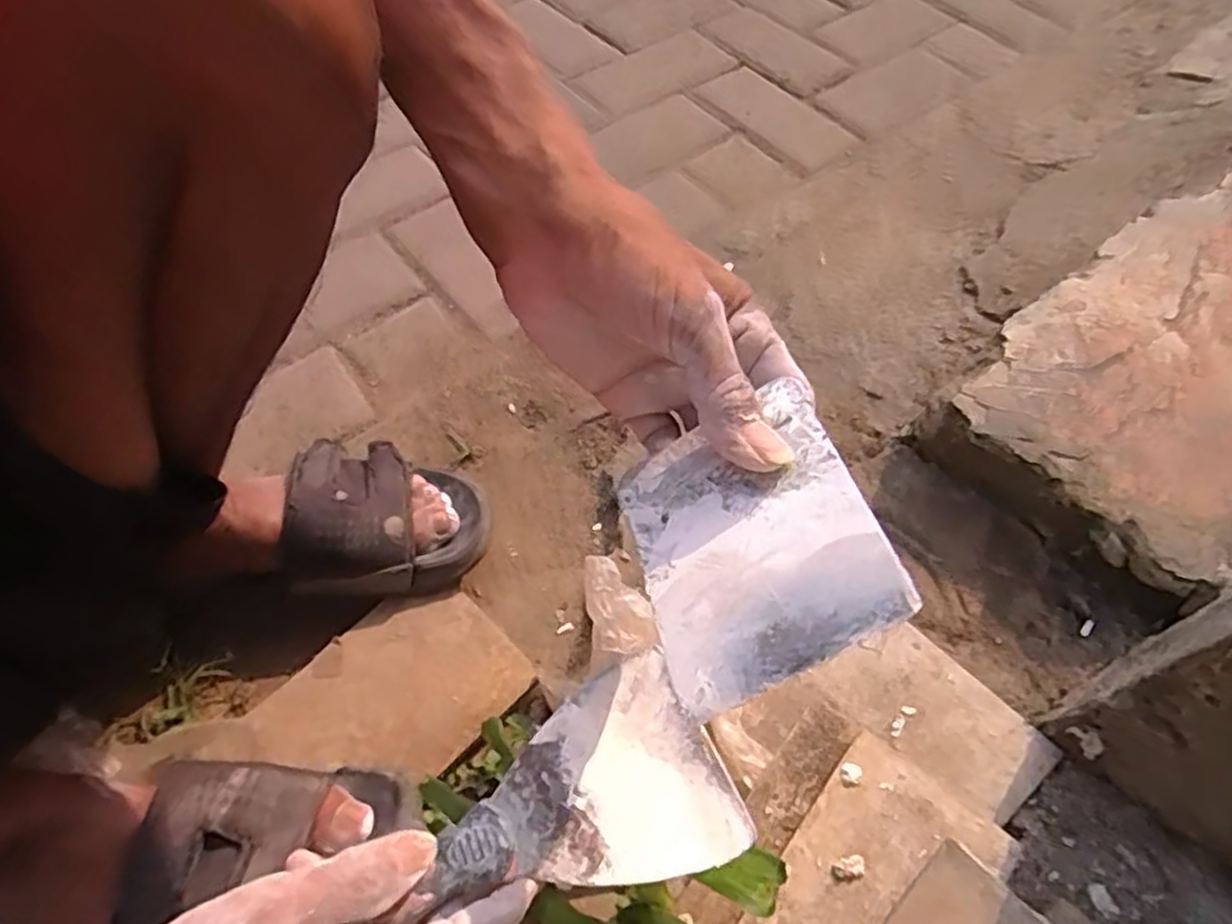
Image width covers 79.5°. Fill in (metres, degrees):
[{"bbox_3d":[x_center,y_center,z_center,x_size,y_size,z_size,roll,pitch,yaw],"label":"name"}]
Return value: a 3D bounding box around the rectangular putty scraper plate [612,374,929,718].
[{"bbox_3d":[0.043,0.025,0.248,0.078,0.004,0.100,-32,44,17],"label":"rectangular putty scraper plate"}]

